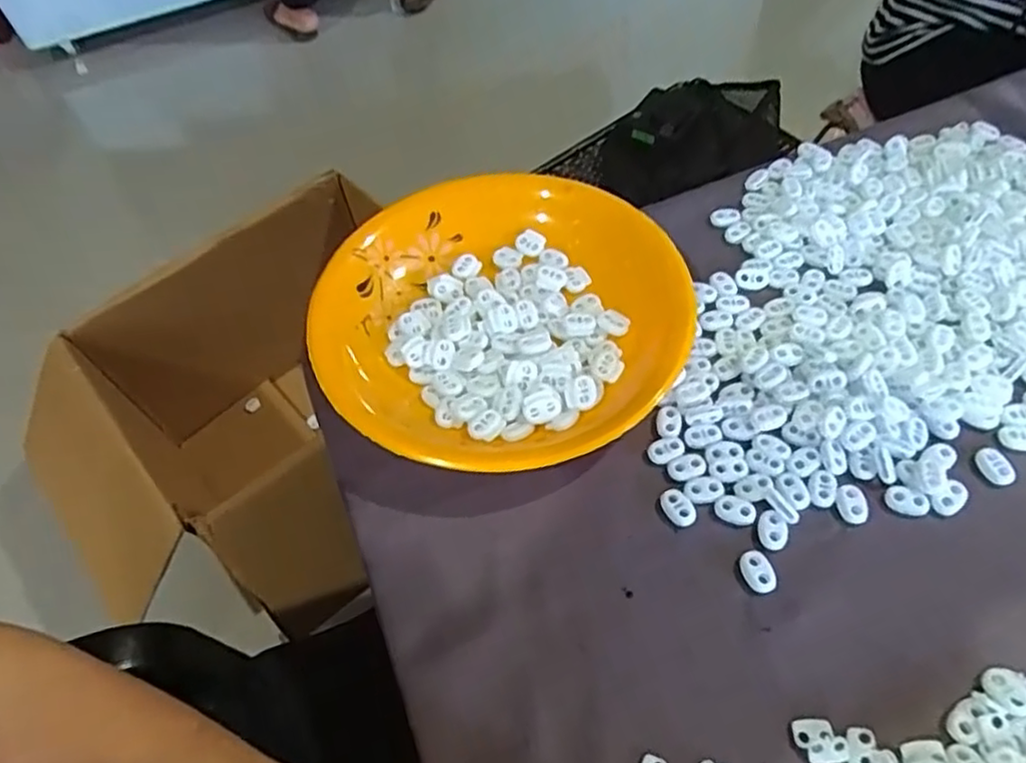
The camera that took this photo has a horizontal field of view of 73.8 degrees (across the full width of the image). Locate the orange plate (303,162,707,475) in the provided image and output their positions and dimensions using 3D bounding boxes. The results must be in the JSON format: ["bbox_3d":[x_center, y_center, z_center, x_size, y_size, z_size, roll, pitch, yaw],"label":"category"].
[{"bbox_3d":[-0.007,-0.044,0.454,0.233,0.036,0.235,-2,56,3],"label":"orange plate"}]

